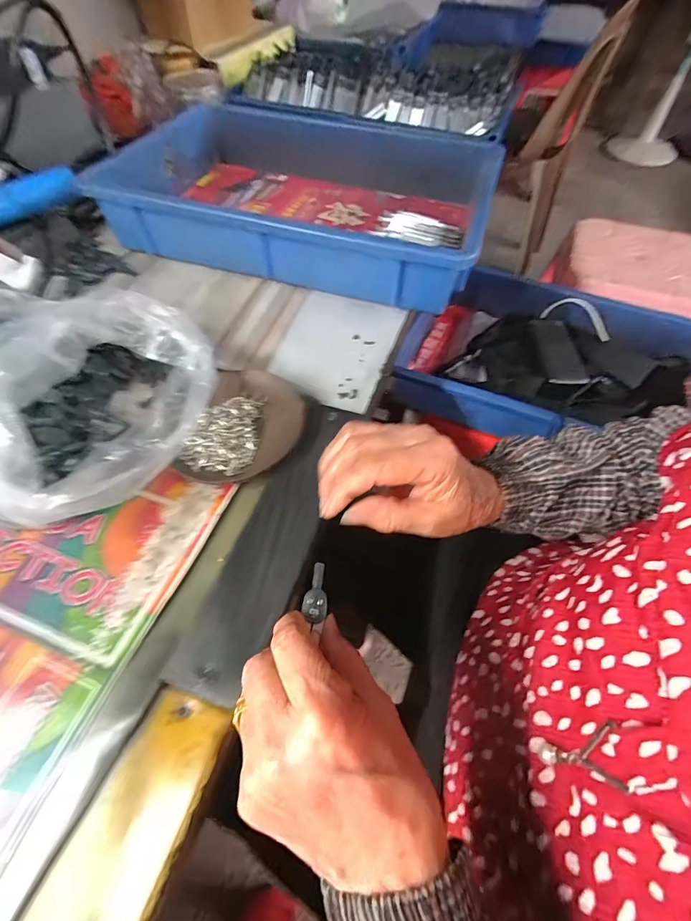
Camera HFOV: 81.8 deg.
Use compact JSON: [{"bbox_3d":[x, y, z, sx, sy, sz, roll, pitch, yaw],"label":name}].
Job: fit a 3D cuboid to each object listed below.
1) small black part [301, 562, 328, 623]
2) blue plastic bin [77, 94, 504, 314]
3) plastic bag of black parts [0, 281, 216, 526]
[{"bbox_3d":[-0.017,0.078,0.237,0.014,0.005,0.034,5,52,0],"label":"small black part"},{"bbox_3d":[-0.045,-0.344,0.512,0.429,0.080,0.327,15,57,8],"label":"blue plastic bin"},{"bbox_3d":[-0.266,-0.066,0.309,0.314,0.086,0.212,10,56,4],"label":"plastic bag of black parts"}]

